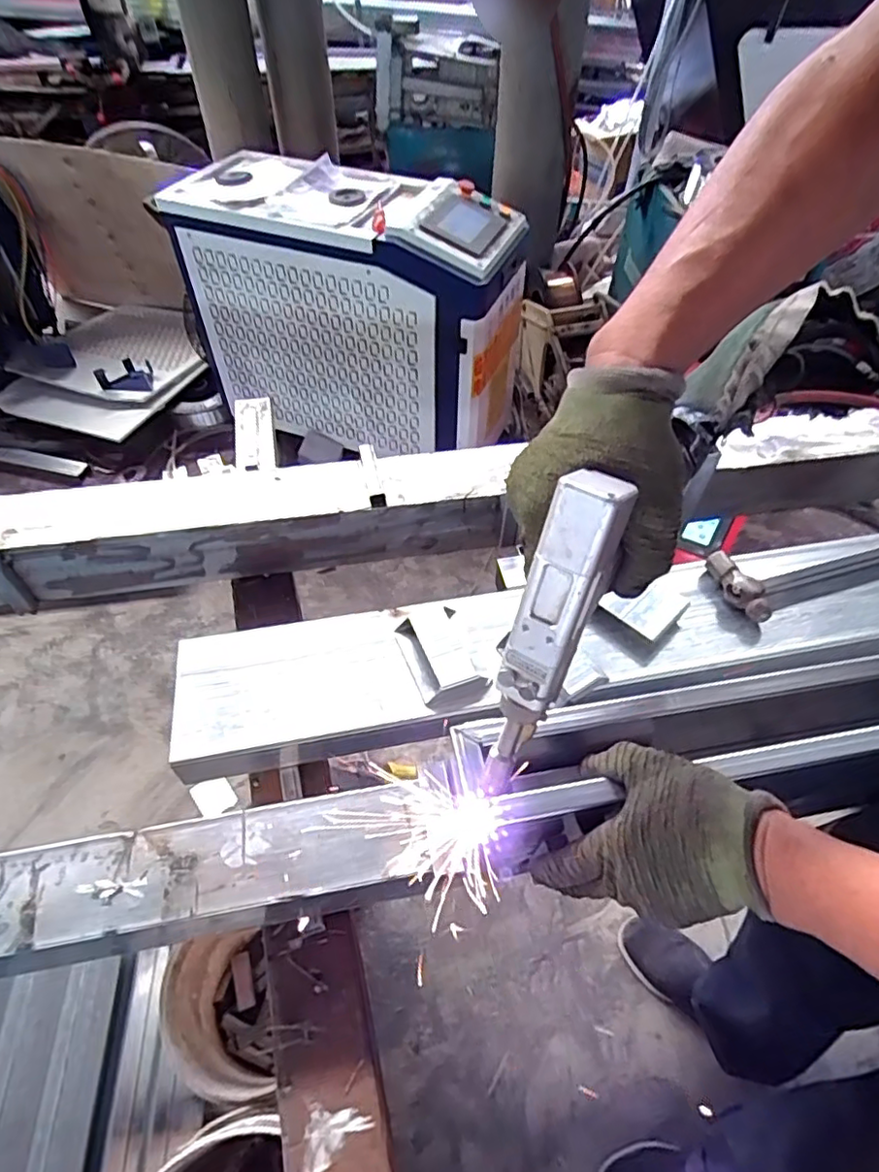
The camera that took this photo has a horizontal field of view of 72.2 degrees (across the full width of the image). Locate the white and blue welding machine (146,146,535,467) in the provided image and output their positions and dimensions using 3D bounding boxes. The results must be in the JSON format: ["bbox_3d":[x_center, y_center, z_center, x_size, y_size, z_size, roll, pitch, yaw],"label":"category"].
[{"bbox_3d":[-0.240,-0.780,1.745,0.929,0.642,0.433,9,52,6],"label":"white and blue welding machine"}]

